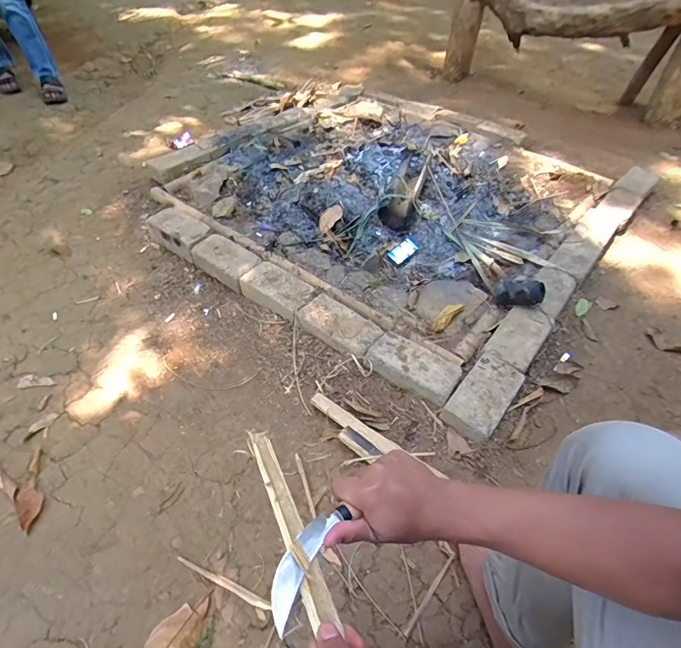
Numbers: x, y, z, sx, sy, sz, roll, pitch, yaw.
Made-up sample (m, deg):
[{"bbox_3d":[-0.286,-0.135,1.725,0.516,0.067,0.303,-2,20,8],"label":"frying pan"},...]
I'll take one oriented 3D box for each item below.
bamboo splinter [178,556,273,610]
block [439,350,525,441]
[{"bbox_3d":[-0.208,0.454,0.756,0.192,0.016,0.014,20,50,15],"label":"bamboo splinter"},{"bbox_3d":[0.319,0.154,0.948,0.107,0.042,0.219,31,55,23],"label":"block"}]

